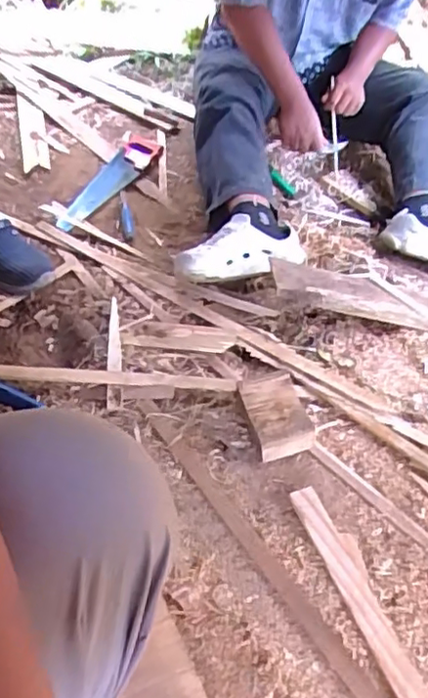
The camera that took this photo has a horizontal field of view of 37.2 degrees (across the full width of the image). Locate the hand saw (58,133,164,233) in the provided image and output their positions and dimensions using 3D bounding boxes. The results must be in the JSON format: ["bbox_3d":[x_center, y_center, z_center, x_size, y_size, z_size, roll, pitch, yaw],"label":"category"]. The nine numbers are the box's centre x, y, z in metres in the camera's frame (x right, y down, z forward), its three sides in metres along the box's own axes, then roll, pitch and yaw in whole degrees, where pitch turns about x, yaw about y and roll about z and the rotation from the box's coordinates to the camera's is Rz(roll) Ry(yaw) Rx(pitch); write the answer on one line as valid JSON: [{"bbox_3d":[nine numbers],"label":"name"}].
[{"bbox_3d":[-0.230,-0.391,1.446,0.112,0.022,0.486,13,42,11],"label":"hand saw"}]

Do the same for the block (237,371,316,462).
[{"bbox_3d":[0.087,0.097,0.952,0.085,0.051,0.138,-10,44,-15],"label":"block"}]

